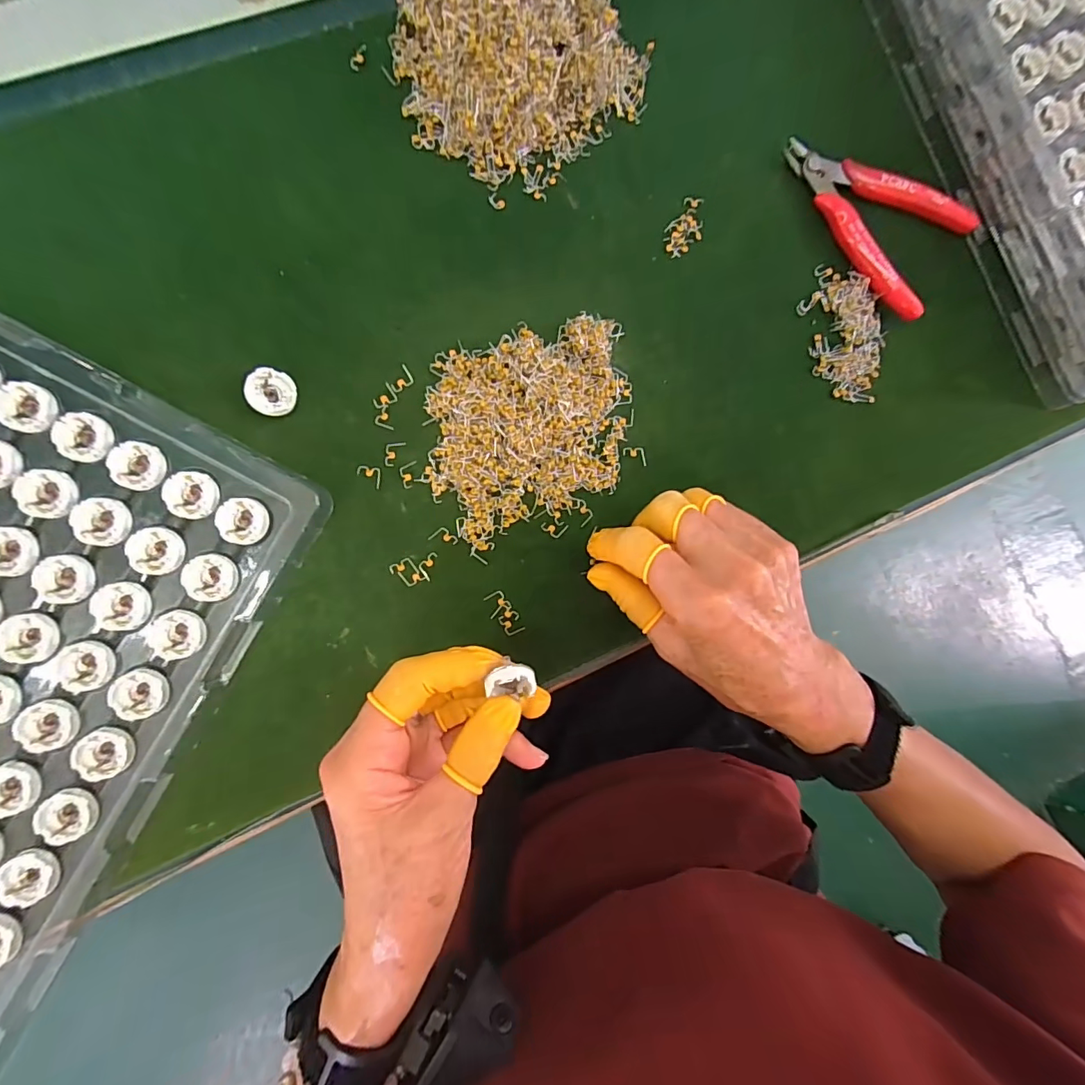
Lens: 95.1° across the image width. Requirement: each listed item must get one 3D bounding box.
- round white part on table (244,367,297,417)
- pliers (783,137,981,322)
[{"bbox_3d":[-0.137,-0.076,0.252,0.021,0.010,0.023,0,86,-7],"label":"round white part on table"},{"bbox_3d":[0.210,-0.204,0.301,0.081,0.014,0.124,-36,91,-8],"label":"pliers"}]

